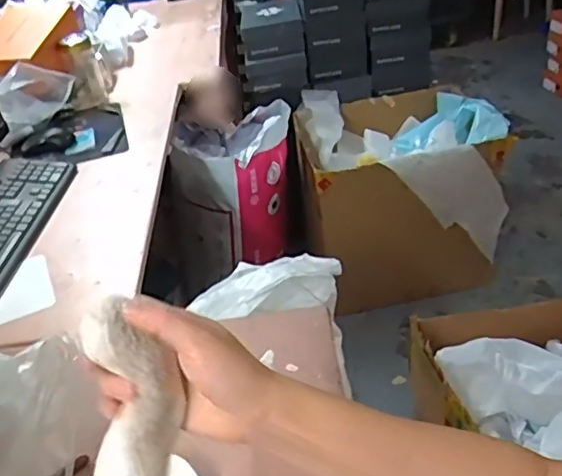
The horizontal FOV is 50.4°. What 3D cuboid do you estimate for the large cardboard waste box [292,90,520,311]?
[{"bbox_3d":[0.323,-0.124,1.740,0.536,0.483,0.434,-11,34,-5],"label":"large cardboard waste box"}]

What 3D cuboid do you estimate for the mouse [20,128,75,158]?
[{"bbox_3d":[-0.497,-0.203,1.268,0.111,0.032,0.071,-18,36,-15],"label":"mouse"}]

